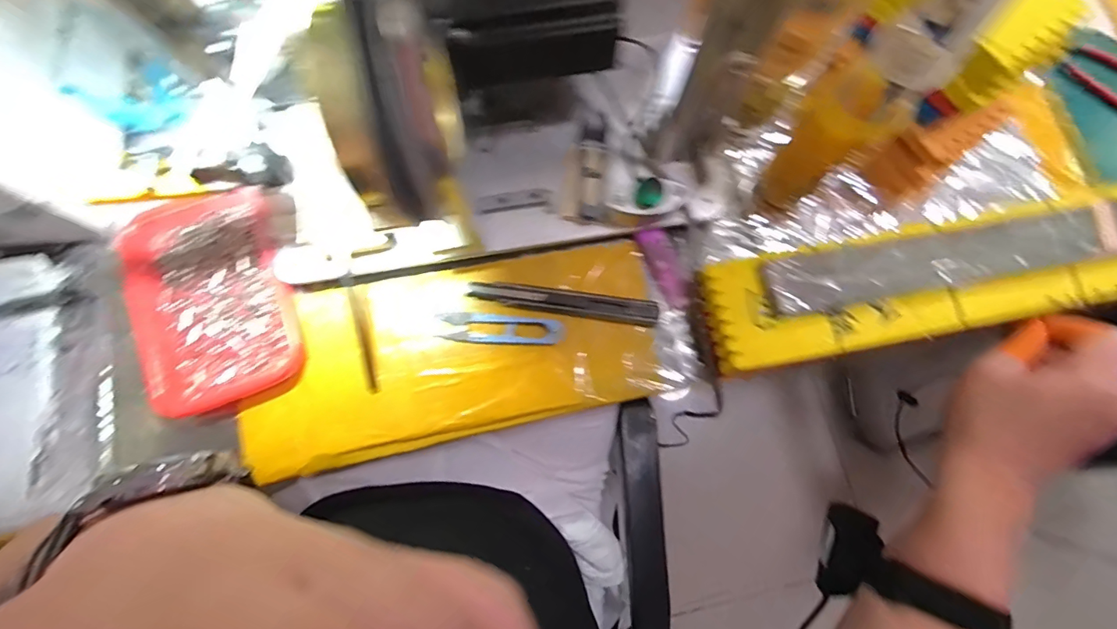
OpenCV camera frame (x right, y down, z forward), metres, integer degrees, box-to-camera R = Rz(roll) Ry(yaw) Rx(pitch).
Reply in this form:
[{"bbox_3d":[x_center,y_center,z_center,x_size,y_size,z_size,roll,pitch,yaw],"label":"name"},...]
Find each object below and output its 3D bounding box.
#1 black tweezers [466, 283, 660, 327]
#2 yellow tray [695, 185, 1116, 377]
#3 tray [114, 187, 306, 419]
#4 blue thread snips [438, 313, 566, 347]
[{"bbox_3d":[0.004,-0.010,0.367,0.145,0.008,0.019,8,79,0],"label":"black tweezers"},{"bbox_3d":[0.285,-0.027,0.358,0.358,0.046,0.085,-12,80,-3],"label":"yellow tray"},{"bbox_3d":[-0.264,-0.013,0.360,0.109,0.018,0.165,-21,80,-5],"label":"tray"},{"bbox_3d":[-0.043,0.011,0.362,0.095,0.005,0.023,2,79,-1],"label":"blue thread snips"}]

